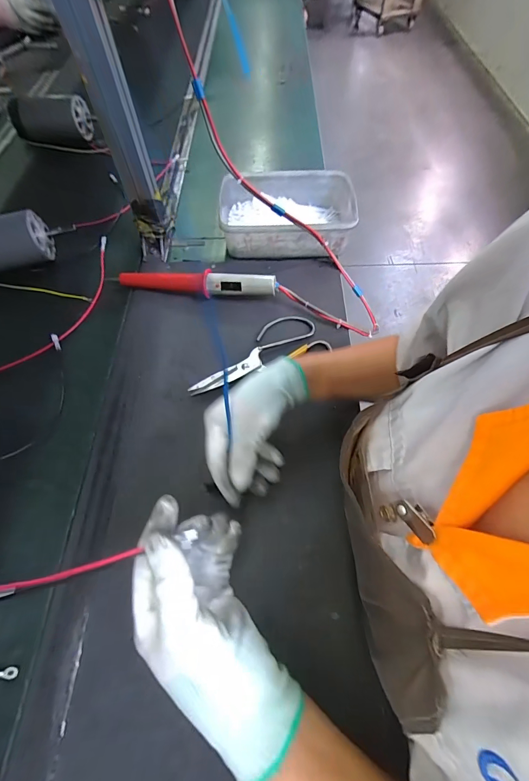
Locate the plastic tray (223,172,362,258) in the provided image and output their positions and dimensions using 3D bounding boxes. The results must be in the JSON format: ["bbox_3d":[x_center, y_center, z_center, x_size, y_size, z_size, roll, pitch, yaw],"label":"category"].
[{"bbox_3d":[0.039,-0.297,0.594,0.223,0.072,0.158,0,60,2],"label":"plastic tray"}]

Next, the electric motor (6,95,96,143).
[{"bbox_3d":[-0.496,-0.633,0.811,0.167,0.088,0.079,12,61,9],"label":"electric motor"}]

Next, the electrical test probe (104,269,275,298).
[{"bbox_3d":[-0.116,-0.168,0.539,0.264,0.044,0.026,8,61,7],"label":"electrical test probe"}]

